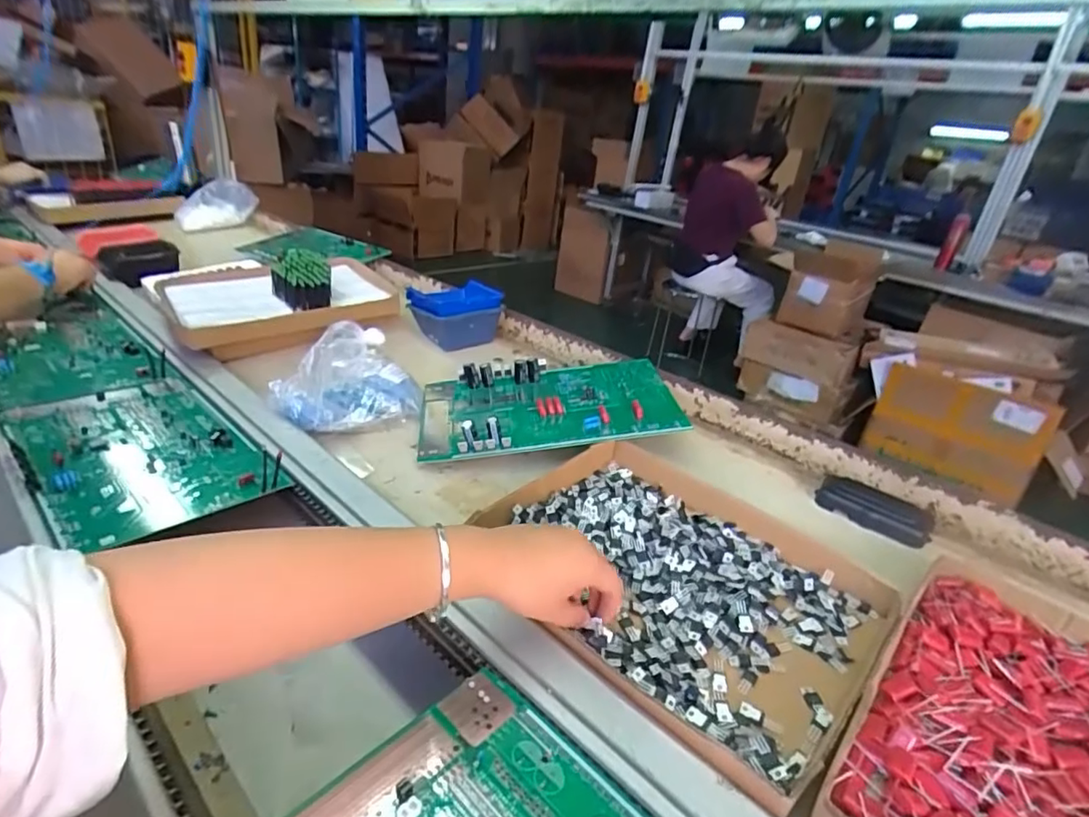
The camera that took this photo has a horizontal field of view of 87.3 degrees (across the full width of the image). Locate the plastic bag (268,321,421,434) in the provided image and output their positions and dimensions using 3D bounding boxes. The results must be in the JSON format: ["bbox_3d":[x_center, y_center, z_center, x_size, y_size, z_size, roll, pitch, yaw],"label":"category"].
[{"bbox_3d":[-0.235,-0.035,0.701,0.130,0.091,0.142,22,27,26],"label":"plastic bag"}]

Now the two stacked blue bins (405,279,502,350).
[{"bbox_3d":[-0.148,-0.152,0.936,0.126,0.095,0.106,-7,29,-33],"label":"two stacked blue bins"}]

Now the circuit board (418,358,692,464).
[{"bbox_3d":[0.001,-0.014,0.710,0.316,0.046,0.203,-7,29,-1],"label":"circuit board"}]

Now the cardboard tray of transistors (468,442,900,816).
[{"bbox_3d":[0.116,0.138,0.492,0.239,0.028,0.309,-22,38,-38],"label":"cardboard tray of transistors"}]

